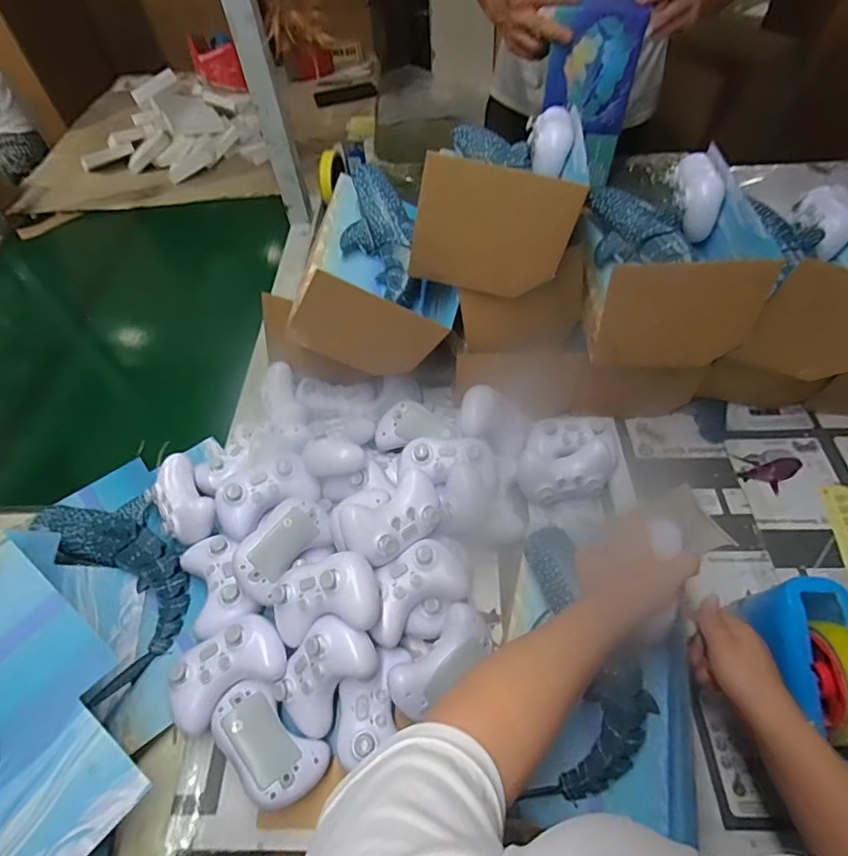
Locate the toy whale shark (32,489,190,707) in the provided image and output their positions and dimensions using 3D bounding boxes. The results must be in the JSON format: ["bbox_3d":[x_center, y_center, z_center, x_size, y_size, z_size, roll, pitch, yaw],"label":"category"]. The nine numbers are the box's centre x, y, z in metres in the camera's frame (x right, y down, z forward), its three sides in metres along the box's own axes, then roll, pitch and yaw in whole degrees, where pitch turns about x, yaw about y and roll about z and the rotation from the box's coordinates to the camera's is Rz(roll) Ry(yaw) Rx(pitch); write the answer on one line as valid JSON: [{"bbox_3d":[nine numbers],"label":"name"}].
[{"bbox_3d":[-0.329,0.158,0.556,0.114,0.043,0.244,-32,58,-18],"label":"toy whale shark"}]

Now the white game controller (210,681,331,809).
[{"bbox_3d":[-0.141,0.282,0.461,0.108,0.031,0.065,40,45,21],"label":"white game controller"}]

